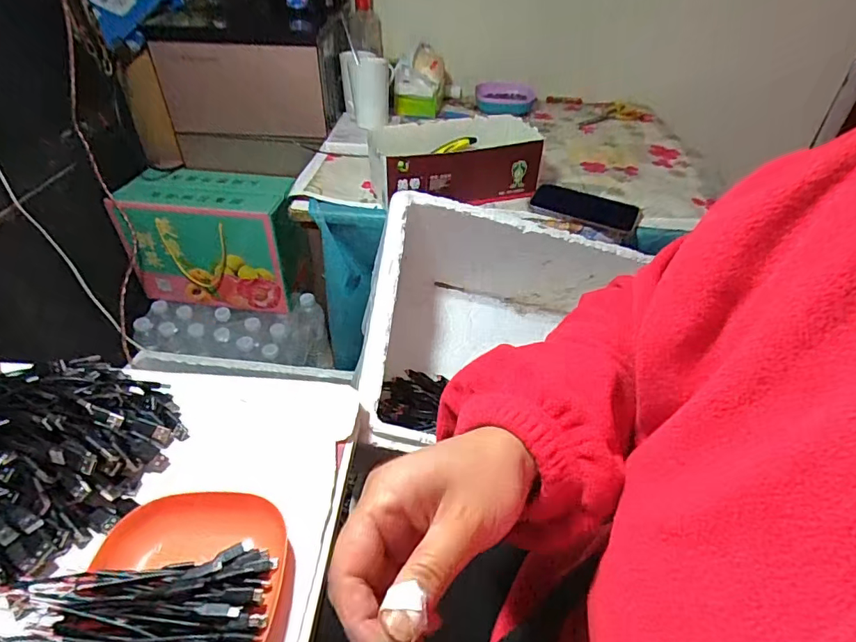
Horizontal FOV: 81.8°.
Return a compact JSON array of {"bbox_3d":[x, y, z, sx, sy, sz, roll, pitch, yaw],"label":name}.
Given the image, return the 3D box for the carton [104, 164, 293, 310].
[{"bbox_3d":[-0.433,-0.168,1.041,0.327,0.239,0.157,6,41,4],"label":"carton"}]

